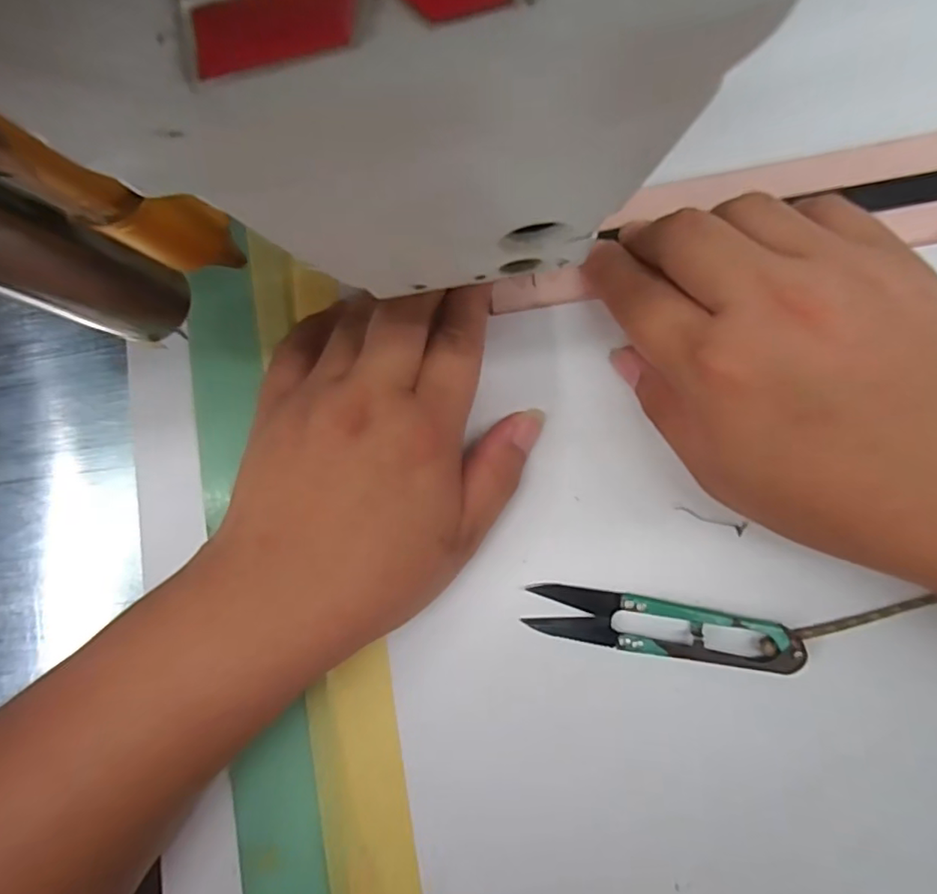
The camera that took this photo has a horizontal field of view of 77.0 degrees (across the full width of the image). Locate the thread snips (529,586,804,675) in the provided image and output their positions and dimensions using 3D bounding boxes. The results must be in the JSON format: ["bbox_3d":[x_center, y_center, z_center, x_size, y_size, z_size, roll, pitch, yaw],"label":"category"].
[{"bbox_3d":[0.077,0.073,0.237,0.103,0.013,0.022,6,88,9],"label":"thread snips"}]

